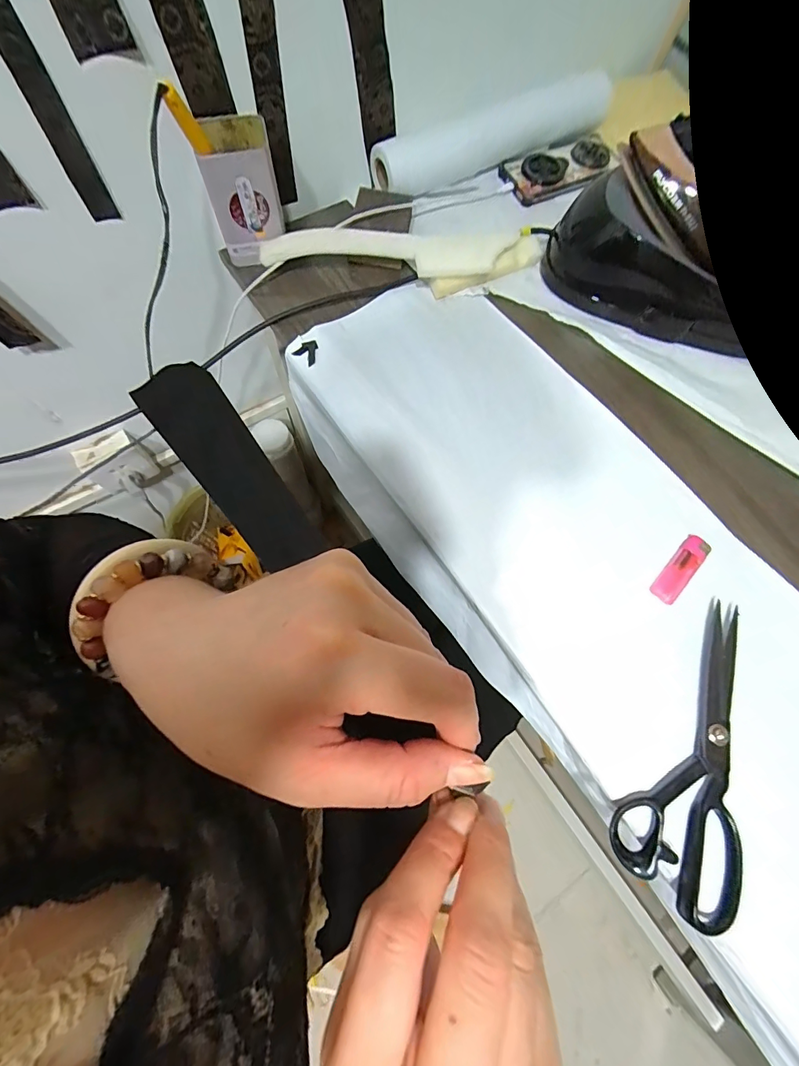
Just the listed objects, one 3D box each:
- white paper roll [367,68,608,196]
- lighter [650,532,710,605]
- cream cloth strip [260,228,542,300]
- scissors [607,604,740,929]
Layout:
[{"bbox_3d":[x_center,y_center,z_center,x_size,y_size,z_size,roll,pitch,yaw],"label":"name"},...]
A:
[{"bbox_3d":[0.128,-0.529,0.554,0.345,0.057,0.049,-27,75,-10],"label":"white paper roll"},{"bbox_3d":[0.271,0.034,0.400,0.024,0.007,0.075,41,75,11],"label":"lighter"},{"bbox_3d":[0.011,-0.319,0.492,0.335,0.037,0.078,-7,72,-5],"label":"cream cloth strip"},{"bbox_3d":[0.258,0.177,0.347,0.089,0.014,0.241,31,73,8],"label":"scissors"}]

